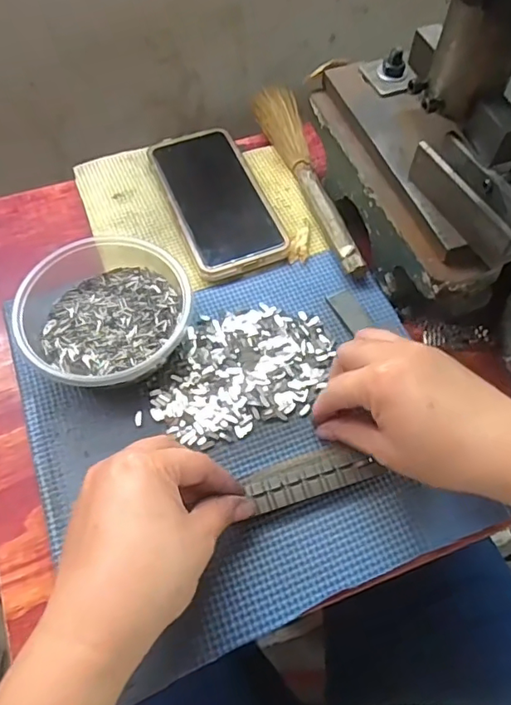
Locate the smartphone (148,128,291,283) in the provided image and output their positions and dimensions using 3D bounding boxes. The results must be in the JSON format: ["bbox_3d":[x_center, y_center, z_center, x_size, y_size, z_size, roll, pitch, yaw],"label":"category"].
[{"bbox_3d":[-0.034,-0.130,0.445,0.074,0.010,0.157,-19,63,-12],"label":"smartphone"}]

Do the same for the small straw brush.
[{"bbox_3d":[0.040,-0.156,0.458,0.039,0.019,0.229,-10,61,-7],"label":"small straw brush"}]

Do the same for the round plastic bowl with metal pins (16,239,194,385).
[{"bbox_3d":[-0.108,-0.029,0.365,0.120,0.049,0.111,1,60,-1],"label":"round plastic bowl with metal pins"}]

